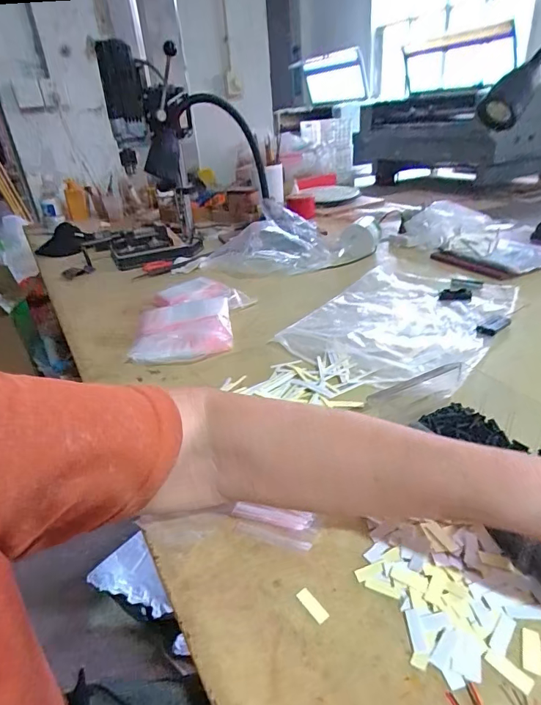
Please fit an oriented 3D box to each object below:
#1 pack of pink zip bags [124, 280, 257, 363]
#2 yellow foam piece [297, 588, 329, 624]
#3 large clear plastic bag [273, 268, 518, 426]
[{"bbox_3d":[-0.146,-0.065,0.769,0.201,0.040,0.286,1,31,12],"label":"pack of pink zip bags"},{"bbox_3d":[0.032,0.195,0.326,0.011,0.004,0.028,-25,35,-30],"label":"yellow foam piece"},{"bbox_3d":[0.207,-0.056,0.698,0.282,0.030,0.434,19,38,35],"label":"large clear plastic bag"}]

